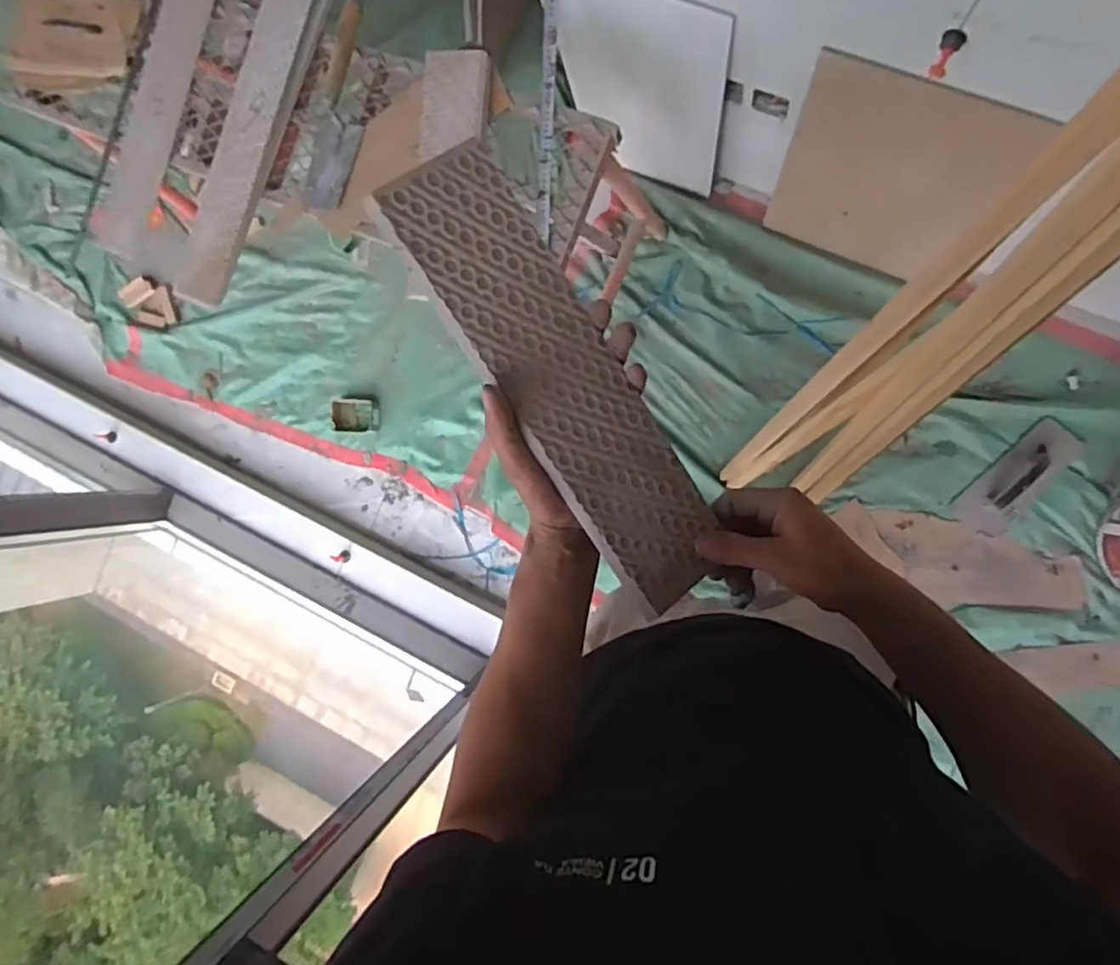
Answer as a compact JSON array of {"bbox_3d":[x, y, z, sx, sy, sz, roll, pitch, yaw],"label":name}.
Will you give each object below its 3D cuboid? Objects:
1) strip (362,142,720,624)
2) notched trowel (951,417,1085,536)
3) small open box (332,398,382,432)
[{"bbox_3d":[0.009,-0.076,0.527,0.105,0.006,0.388,-38,102,-15],"label":"strip"},{"bbox_3d":[1.049,-0.007,1.497,0.117,0.062,0.295,42,99,7],"label":"notched trowel"},{"bbox_3d":[-0.556,-0.182,1.786,0.128,0.041,0.096,3,93,11],"label":"small open box"}]

